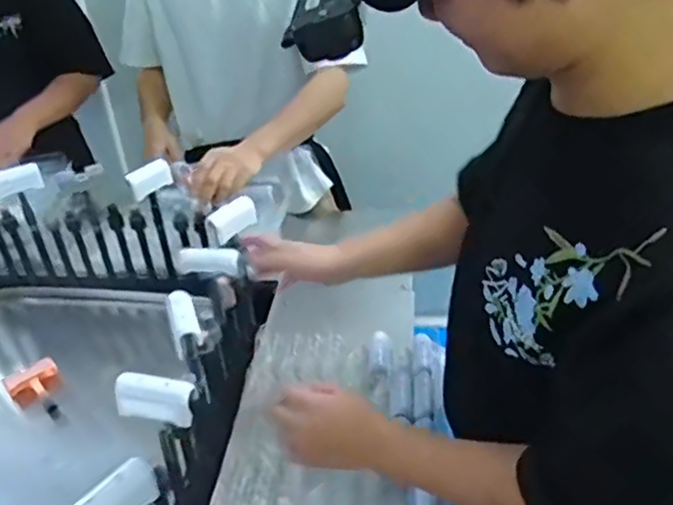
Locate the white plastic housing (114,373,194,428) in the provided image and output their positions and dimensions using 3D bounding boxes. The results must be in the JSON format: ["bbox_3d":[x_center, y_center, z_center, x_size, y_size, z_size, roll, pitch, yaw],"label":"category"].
[{"bbox_3d":[-0.179,0.144,0.628,0.076,0.037,0.028,1,35,8],"label":"white plastic housing"}]

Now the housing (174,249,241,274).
[{"bbox_3d":[-0.167,0.012,0.822,0.085,0.028,0.018,1,35,8],"label":"housing"}]

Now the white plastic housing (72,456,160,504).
[{"bbox_3d":[-0.182,0.204,0.524,0.023,0.040,0.075,23,44,34],"label":"white plastic housing"}]

